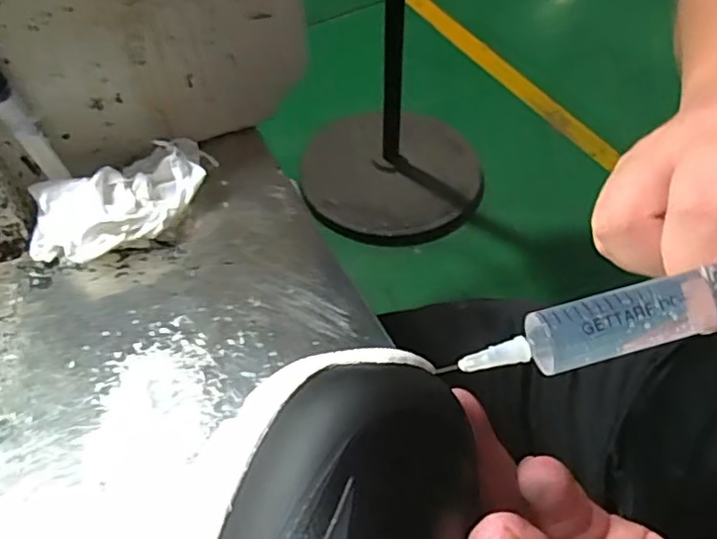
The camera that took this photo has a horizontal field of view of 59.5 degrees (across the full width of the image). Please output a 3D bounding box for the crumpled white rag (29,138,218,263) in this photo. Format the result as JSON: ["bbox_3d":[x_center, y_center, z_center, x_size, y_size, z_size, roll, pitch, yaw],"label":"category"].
[{"bbox_3d":[-0.131,-0.044,0.363,0.057,0.032,0.115,38,62,26],"label":"crumpled white rag"}]

